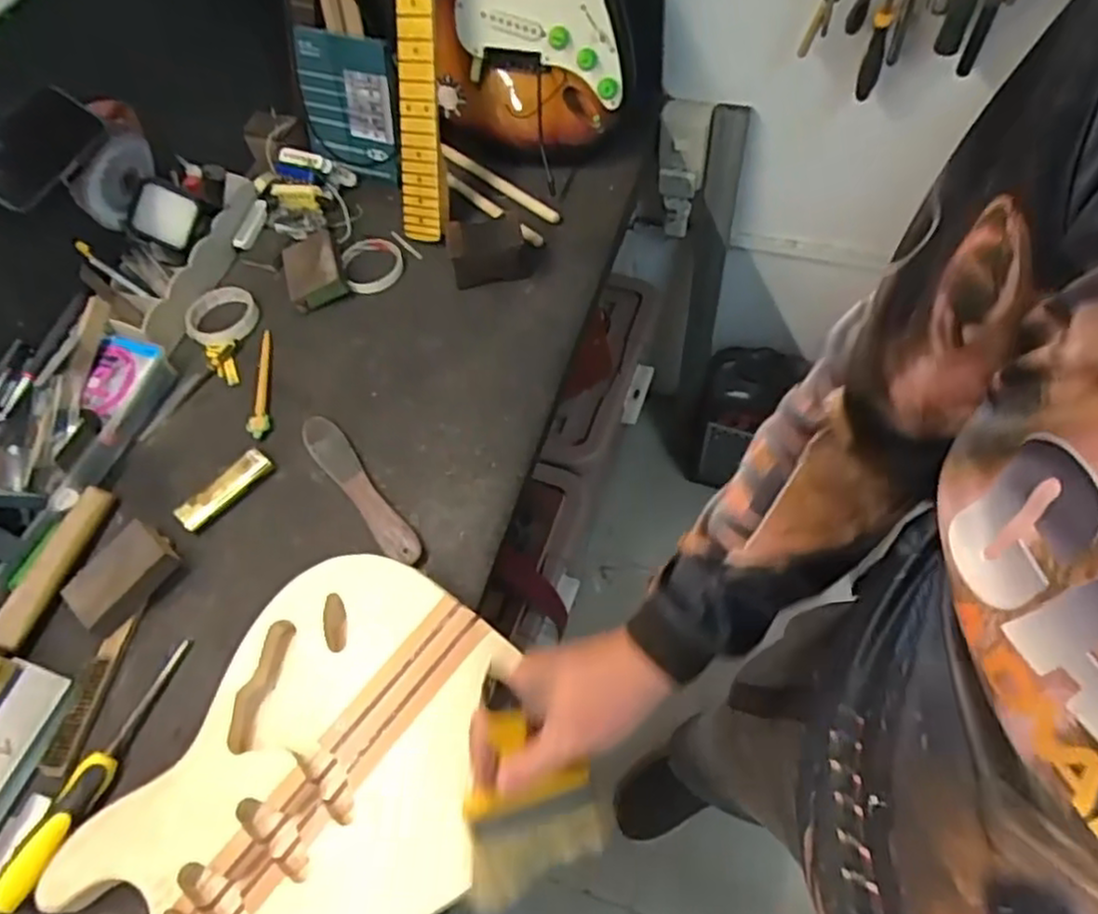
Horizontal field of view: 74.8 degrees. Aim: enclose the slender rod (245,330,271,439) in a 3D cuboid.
[{"bbox_3d":[-0.345,-0.089,0.857,0.026,0.007,0.154,-11,61,-3],"label":"slender rod"}]

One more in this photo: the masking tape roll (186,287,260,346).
[{"bbox_3d":[-0.414,-0.180,0.914,0.083,0.018,0.094,-6,61,-1],"label":"masking tape roll"}]

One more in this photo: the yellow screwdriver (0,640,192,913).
[{"bbox_3d":[-0.400,0.276,0.641,0.032,0.030,0.234,20,63,16],"label":"yellow screwdriver"}]

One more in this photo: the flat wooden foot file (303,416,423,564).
[{"bbox_3d":[-0.208,0.031,0.782,0.039,0.012,0.224,-36,65,-16],"label":"flat wooden foot file"}]

